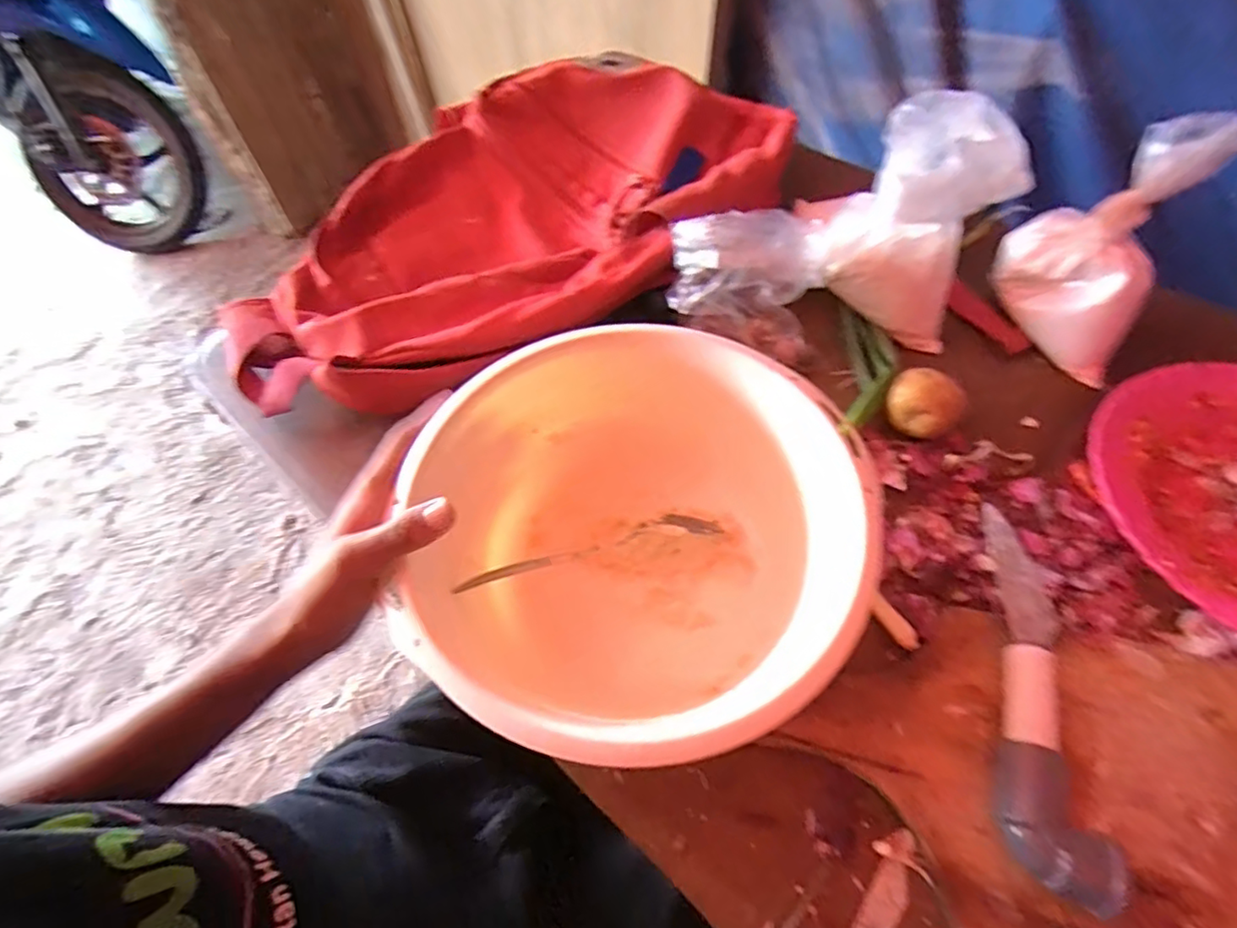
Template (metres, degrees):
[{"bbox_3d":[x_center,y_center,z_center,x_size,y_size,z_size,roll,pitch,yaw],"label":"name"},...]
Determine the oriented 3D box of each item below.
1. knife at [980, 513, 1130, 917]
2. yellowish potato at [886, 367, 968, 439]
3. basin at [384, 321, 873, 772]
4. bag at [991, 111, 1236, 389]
[{"bbox_3d":[0.224,0.111,0.312,0.043,0.031,0.197,14,59,11],"label":"knife"},{"bbox_3d":[0.216,-0.041,0.418,0.040,0.038,0.047,-39,64,-20],"label":"yellowish potato"},{"bbox_3d":[0.004,0.045,0.352,0.229,0.108,0.229,-1,58,2],"label":"basin"},{"bbox_3d":[0.336,-0.152,0.418,0.103,0.146,0.084,27,63,18],"label":"bag"}]

